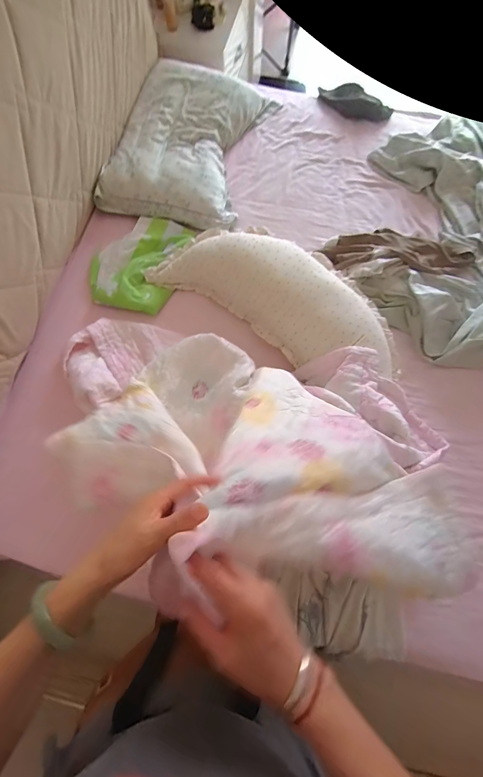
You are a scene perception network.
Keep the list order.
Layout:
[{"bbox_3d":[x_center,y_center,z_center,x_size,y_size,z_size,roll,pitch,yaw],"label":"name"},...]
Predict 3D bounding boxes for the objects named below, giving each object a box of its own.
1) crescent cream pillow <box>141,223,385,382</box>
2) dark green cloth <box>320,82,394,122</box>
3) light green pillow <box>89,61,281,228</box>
[{"bbox_3d":[0.099,-0.267,0.957,0.715,0.141,0.289,30,74,9],"label":"crescent cream pillow"},{"bbox_3d":[0.425,-1.084,1.310,0.294,0.054,0.123,23,73,7],"label":"dark green cloth"},{"bbox_3d":[-0.174,-0.841,1.187,0.428,0.089,0.646,15,72,5],"label":"light green pillow"}]

